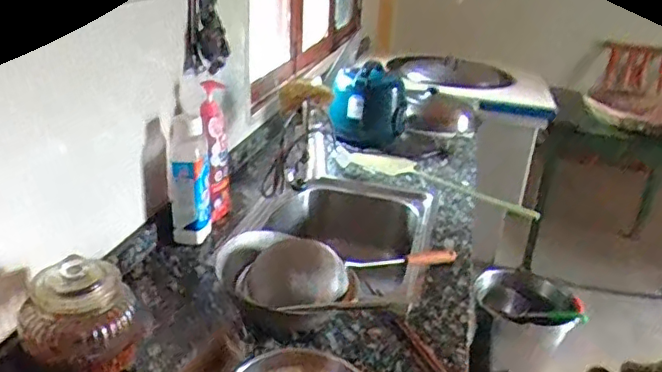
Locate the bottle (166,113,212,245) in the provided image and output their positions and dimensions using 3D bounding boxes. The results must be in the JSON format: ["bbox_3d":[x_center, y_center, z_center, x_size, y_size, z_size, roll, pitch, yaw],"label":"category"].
[{"bbox_3d":[-0.266,-0.020,1.113,0.079,0.224,0.117,0,25,-12],"label":"bottle"}]

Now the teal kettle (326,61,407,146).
[{"bbox_3d":[0.108,-0.228,1.696,0.215,0.211,0.162,7,24,4],"label":"teal kettle"}]

